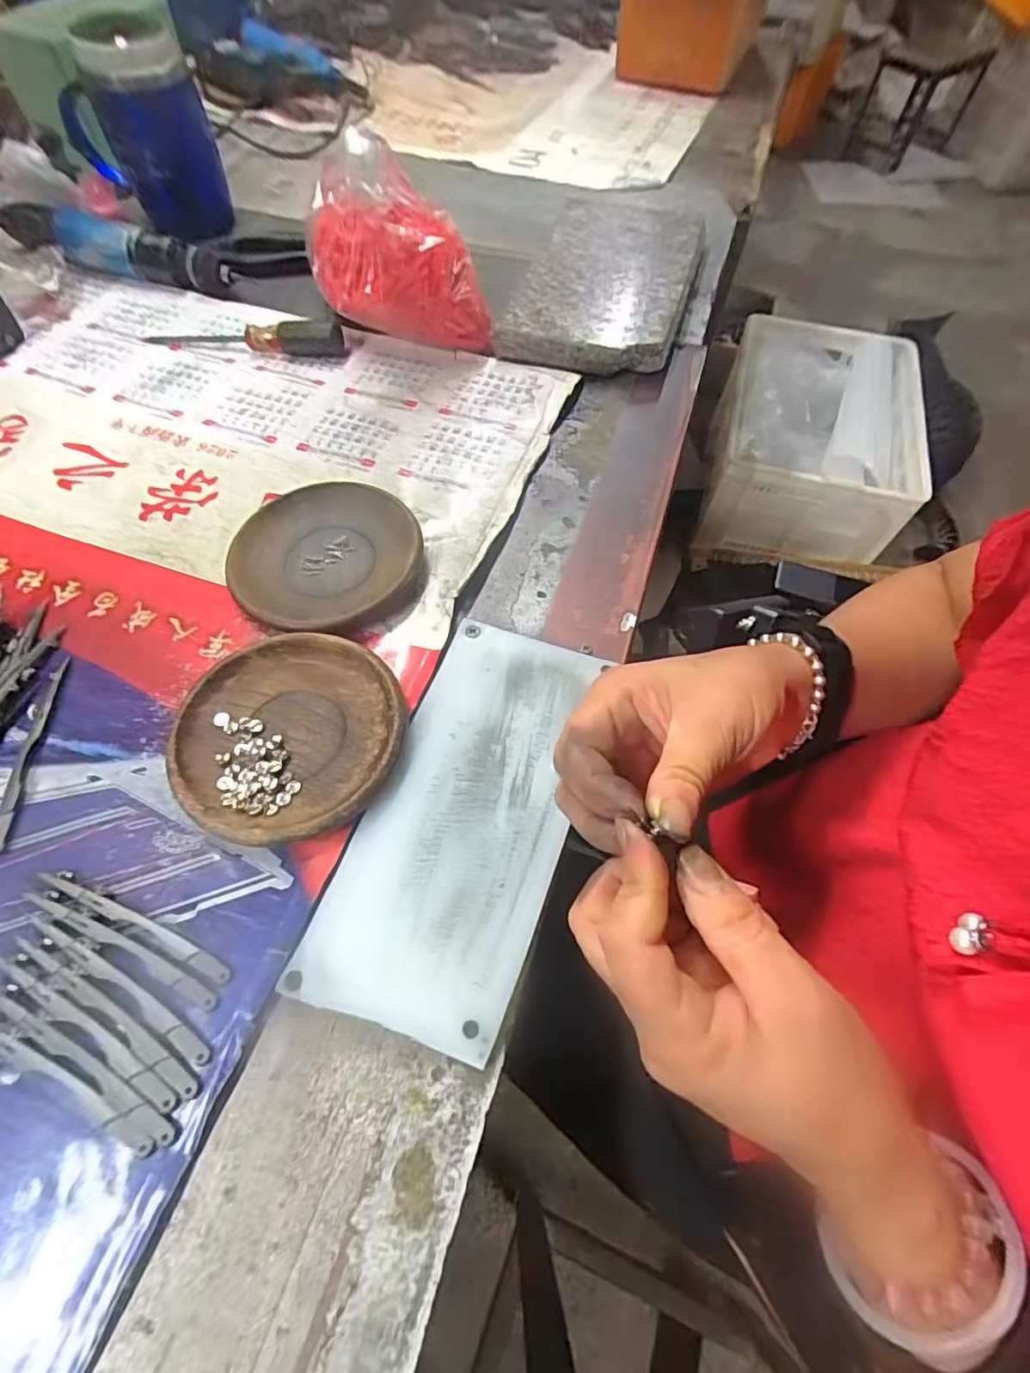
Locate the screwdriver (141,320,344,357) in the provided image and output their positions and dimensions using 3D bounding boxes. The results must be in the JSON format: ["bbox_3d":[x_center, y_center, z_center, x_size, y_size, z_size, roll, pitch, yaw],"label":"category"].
[{"bbox_3d":[-0.222,-0.285,0.443,0.165,0.025,0.023,4,61,2],"label":"screwdriver"}]

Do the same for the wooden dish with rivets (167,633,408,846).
[{"bbox_3d":[-0.113,0.023,0.279,0.110,0.017,0.109,0,61,0],"label":"wooden dish with rivets"}]

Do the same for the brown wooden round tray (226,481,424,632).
[{"bbox_3d":[-0.112,-0.079,0.336,0.108,0.015,0.113,0,61,0],"label":"brown wooden round tray"}]

